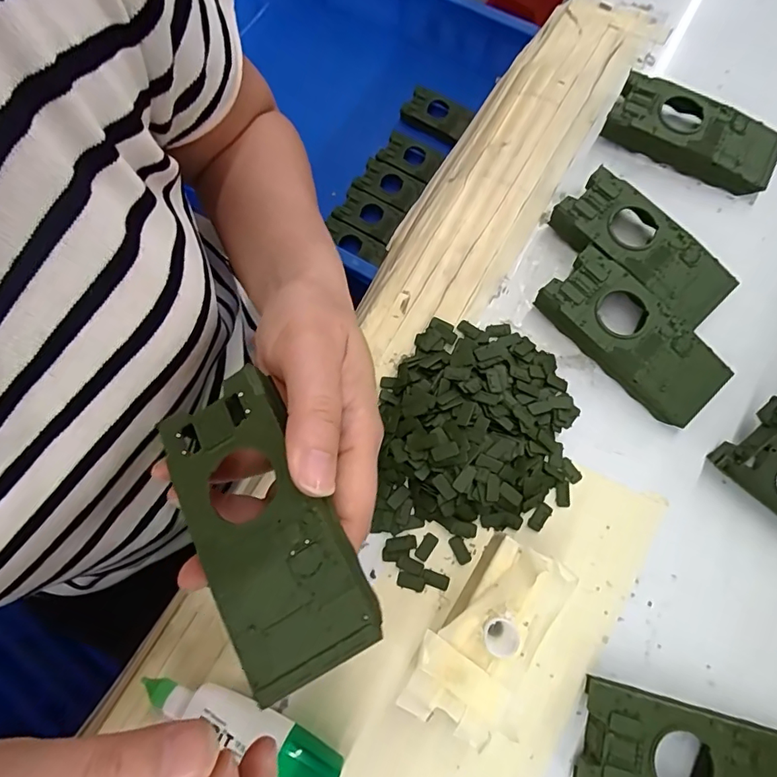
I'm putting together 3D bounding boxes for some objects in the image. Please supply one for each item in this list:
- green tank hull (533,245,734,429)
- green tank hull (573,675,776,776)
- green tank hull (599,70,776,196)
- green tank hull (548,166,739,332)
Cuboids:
[{"bbox_3d":[0.137,-0.029,0.271,0.045,0.019,0.103,-42,77,-10],"label":"green tank hull"},{"bbox_3d":[0.139,0.168,0.214,0.104,0.021,0.047,14,75,5],"label":"green tank hull"},{"bbox_3d":[0.194,-0.163,0.308,0.102,0.019,0.046,26,76,9],"label":"green tank hull"},{"bbox_3d":[0.150,-0.082,0.286,0.045,0.018,0.104,-44,78,-10],"label":"green tank hull"}]

